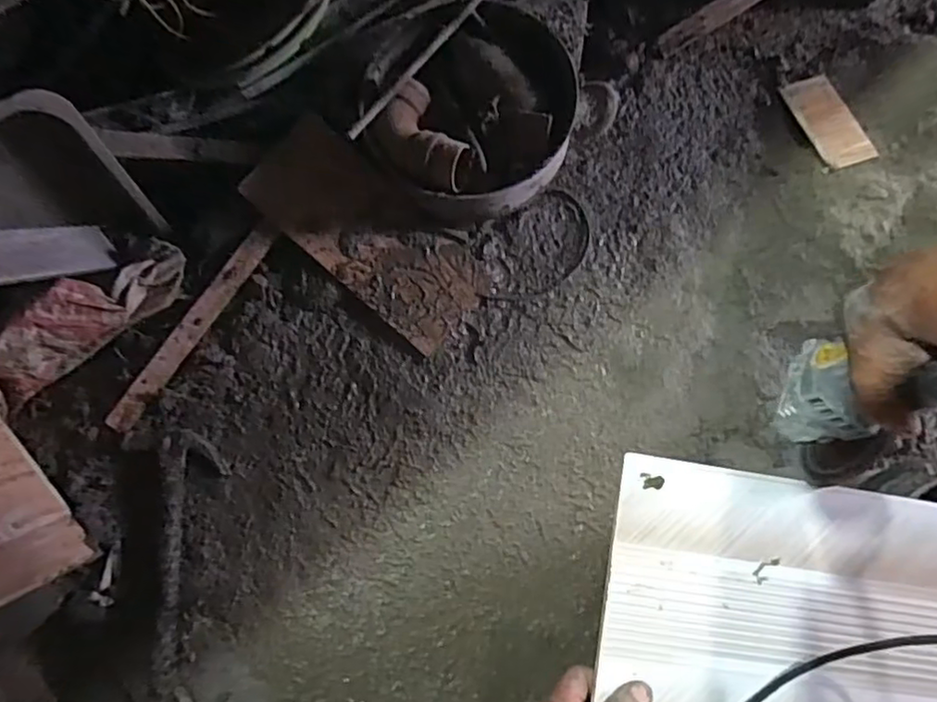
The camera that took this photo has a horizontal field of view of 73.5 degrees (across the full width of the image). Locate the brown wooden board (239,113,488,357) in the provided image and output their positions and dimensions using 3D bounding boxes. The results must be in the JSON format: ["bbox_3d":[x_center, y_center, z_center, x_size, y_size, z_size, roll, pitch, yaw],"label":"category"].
[{"bbox_3d":[-0.130,-0.164,0.861,0.337,0.012,0.162,41,82,-4],"label":"brown wooden board"}]

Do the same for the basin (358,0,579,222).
[{"bbox_3d":[-0.001,-0.318,0.842,0.262,0.142,0.287,-35,87,-8],"label":"basin"}]

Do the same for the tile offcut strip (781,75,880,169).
[{"bbox_3d":[0.535,-0.341,0.930,0.073,0.010,0.167,-18,62,7],"label":"tile offcut strip"}]

